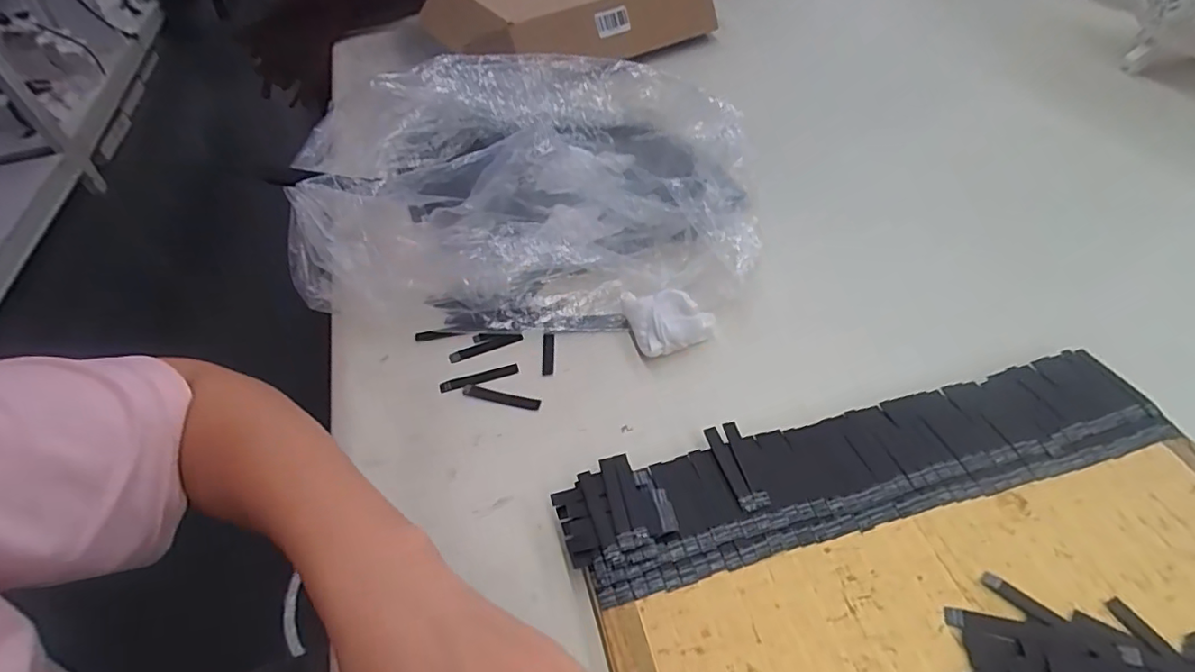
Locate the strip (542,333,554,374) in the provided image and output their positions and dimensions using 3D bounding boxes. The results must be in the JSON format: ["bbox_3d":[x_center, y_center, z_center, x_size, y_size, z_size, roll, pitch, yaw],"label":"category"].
[{"bbox_3d":[-0.039,0.014,0.448,0.009,0.004,0.038,-5,47,2],"label":"strip"}]

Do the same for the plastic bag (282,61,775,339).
[{"bbox_3d":[-0.072,-0.155,0.537,0.411,0.116,0.325,1,48,8],"label":"plastic bag"}]

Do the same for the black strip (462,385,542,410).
[{"bbox_3d":[-0.071,0.045,0.424,0.061,0.005,0.009,9,49,14],"label":"black strip"}]

